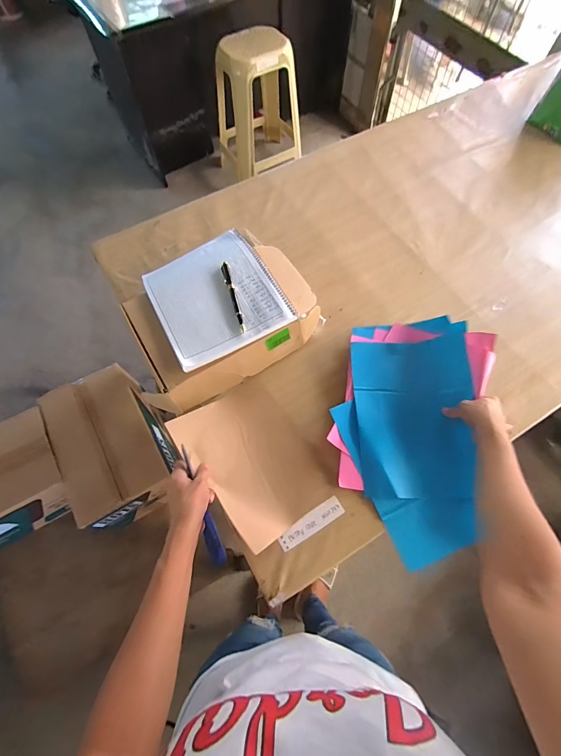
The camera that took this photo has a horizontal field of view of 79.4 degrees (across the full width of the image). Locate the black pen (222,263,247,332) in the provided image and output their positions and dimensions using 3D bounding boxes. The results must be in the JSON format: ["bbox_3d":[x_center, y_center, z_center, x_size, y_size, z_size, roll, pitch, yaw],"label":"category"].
[{"bbox_3d":[-0.083,-0.147,0.604,0.016,0.007,0.153,-16,67,-7],"label":"black pen"}]

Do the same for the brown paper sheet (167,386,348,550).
[{"bbox_3d":[-0.040,0.133,0.575,0.179,0.049,0.251,-35,71,-17],"label":"brown paper sheet"}]

